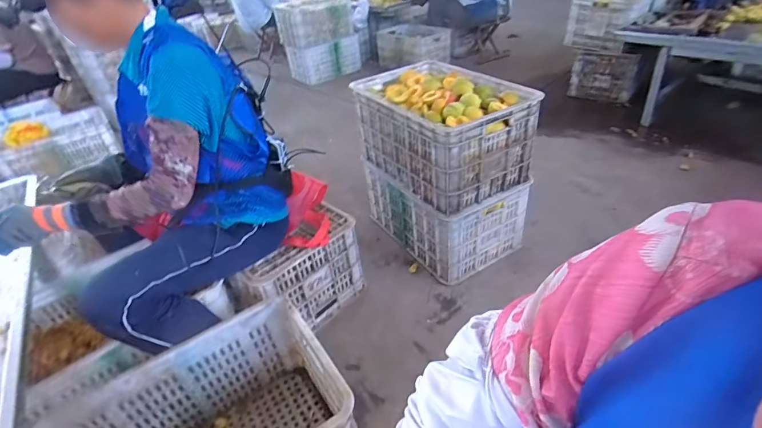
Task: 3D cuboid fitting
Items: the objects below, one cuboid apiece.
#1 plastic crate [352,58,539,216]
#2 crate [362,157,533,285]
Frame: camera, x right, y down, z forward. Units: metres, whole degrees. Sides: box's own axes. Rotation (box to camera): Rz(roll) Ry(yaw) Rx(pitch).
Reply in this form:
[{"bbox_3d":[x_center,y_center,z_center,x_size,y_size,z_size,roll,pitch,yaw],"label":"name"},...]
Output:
[{"bbox_3d":[0.170,-0.247,1.203,0.301,0.283,0.478,-25,40,-24],"label":"plastic crate"},{"bbox_3d":[0.207,-0.027,1.377,0.316,0.286,0.469,-23,39,-22],"label":"crate"}]

